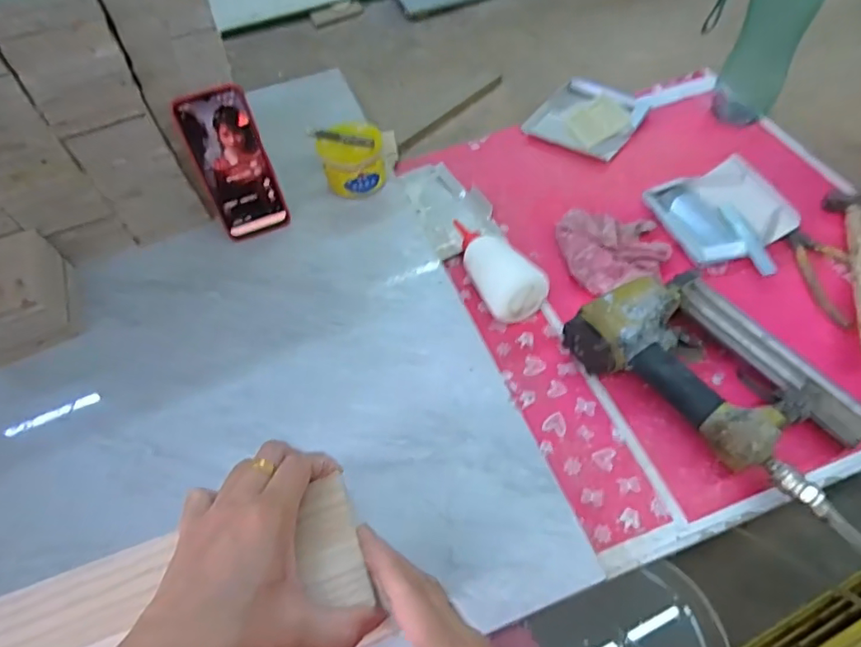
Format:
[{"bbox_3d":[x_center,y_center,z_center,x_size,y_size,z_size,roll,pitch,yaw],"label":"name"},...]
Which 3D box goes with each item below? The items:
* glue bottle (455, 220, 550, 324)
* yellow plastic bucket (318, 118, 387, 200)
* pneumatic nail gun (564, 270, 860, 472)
[{"bbox_3d":[0.067,-0.072,0.609,0.055,0.059,0.161,-21,59,-13],"label":"glue bottle"},{"bbox_3d":[-0.098,-0.206,0.688,0.077,0.084,0.078,-1,56,1],"label":"yellow plastic bucket"},{"bbox_3d":[0.255,0.047,0.505,0.156,0.055,0.218,-28,60,-17],"label":"pneumatic nail gun"}]

